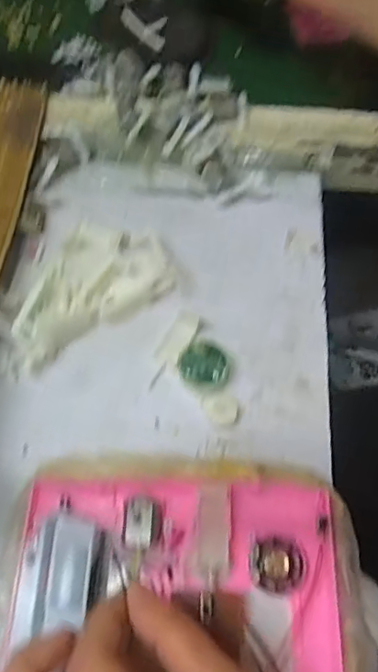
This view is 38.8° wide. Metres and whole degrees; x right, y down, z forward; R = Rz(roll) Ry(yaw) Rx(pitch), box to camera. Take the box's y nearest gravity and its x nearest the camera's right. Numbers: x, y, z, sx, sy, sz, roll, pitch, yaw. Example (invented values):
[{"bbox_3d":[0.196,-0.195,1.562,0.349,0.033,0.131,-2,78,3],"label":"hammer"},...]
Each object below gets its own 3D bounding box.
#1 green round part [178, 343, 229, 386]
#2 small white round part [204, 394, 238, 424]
[{"bbox_3d":[0.009,0.020,0.358,0.029,0.016,0.030,1,65,-2],"label":"green round part"},{"bbox_3d":[0.021,0.047,0.351,0.021,0.004,0.020,1,65,-2],"label":"small white round part"}]

